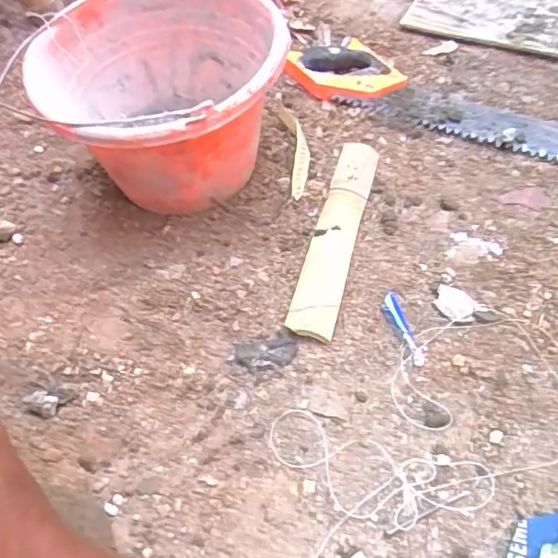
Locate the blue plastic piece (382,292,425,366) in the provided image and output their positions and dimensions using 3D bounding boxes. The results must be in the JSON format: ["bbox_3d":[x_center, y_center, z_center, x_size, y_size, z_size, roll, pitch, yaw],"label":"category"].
[{"bbox_3d":[0.109,0.042,0.513,0.015,0.011,0.072,-15,52,-11],"label":"blue plastic piece"}]

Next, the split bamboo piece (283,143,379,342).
[{"bbox_3d":[0.059,-0.051,0.585,0.044,0.019,0.256,12,52,11],"label":"split bamboo piece"}]

